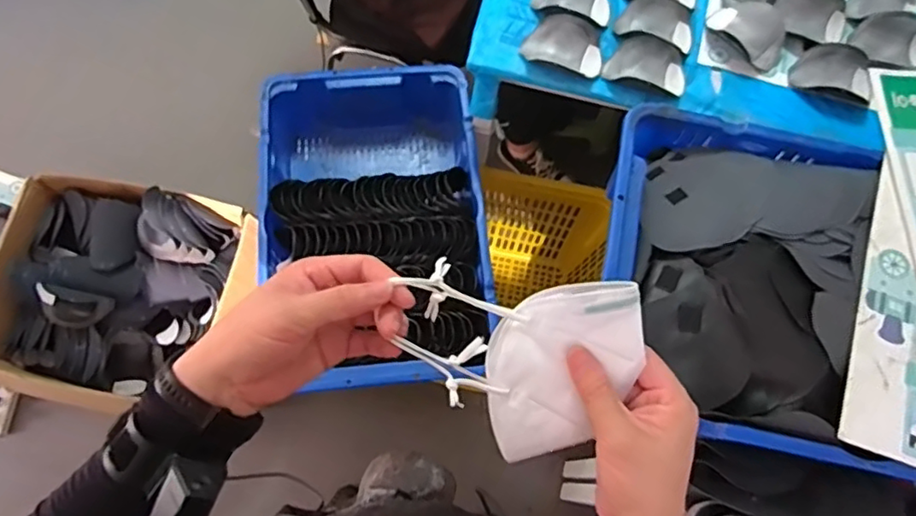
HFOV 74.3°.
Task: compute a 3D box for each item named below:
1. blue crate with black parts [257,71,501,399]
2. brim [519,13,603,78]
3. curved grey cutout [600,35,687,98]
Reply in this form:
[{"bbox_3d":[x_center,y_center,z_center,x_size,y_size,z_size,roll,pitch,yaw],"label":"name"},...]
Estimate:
[{"bbox_3d":[-0.166,-0.065,1.243,0.419,0.174,0.660,-5,71,-4],"label":"blue crate with black parts"},{"bbox_3d":[0.186,-0.374,1.050,0.136,0.036,0.094,12,70,2],"label":"brim"},{"bbox_3d":[0.329,-0.338,1.047,0.143,0.027,0.086,12,70,2],"label":"curved grey cutout"}]

